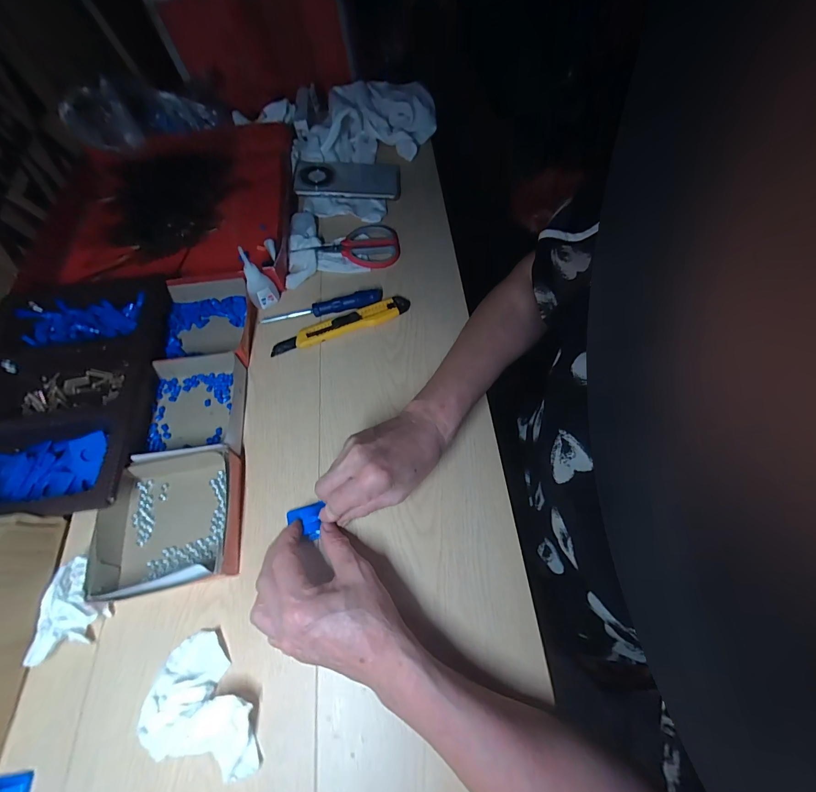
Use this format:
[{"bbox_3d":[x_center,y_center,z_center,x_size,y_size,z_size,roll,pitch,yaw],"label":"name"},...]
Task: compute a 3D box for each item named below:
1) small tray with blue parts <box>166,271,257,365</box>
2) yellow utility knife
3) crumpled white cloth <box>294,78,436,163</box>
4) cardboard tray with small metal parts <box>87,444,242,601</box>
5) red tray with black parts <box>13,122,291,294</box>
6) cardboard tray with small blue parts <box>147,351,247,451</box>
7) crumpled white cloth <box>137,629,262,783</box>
[{"bbox_3d":[-0.256,-0.095,0.467,0.115,0.044,0.125,-4,63,-2],"label":"small tray with blue parts"},{"bbox_3d":[-0.084,-0.091,0.467,0.180,0.011,0.029,-20,65,-9],"label":"yellow utility knife"},{"bbox_3d":[-0.069,-0.464,0.622,0.231,0.062,0.131,-10,63,-2],"label":"crumpled white cloth"},{"bbox_3d":[-0.233,0.116,0.360,0.130,0.036,0.133,-9,64,-4],"label":"cardboard tray with small metal parts"},{"bbox_3d":[-0.356,-0.293,0.556,0.352,0.047,0.343,-5,63,1],"label":"red tray with black parts"},{"bbox_3d":[-0.242,0.006,0.418,0.110,0.034,0.113,-4,63,-1],"label":"cardboard tray with small blue parts"},{"bbox_3d":[-0.160,0.244,0.295,0.100,0.024,0.076,13,64,7],"label":"crumpled white cloth"}]

